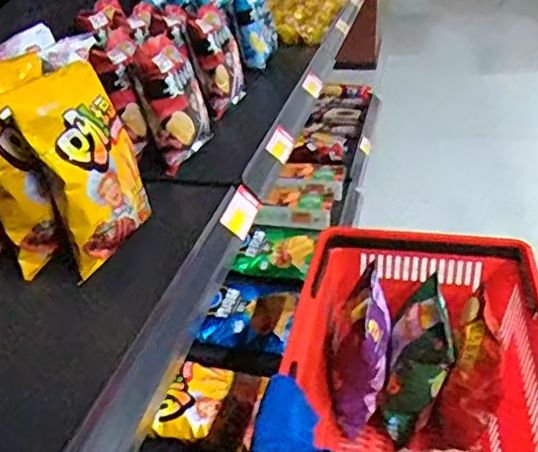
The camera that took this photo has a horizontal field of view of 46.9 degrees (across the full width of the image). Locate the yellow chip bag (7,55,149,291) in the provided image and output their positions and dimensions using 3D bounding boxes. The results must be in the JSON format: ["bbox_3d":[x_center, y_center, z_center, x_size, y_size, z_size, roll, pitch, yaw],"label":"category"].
[{"bbox_3d":[-0.183,-0.062,0.637,0.048,0.194,0.125,-3,25,37],"label":"yellow chip bag"}]

